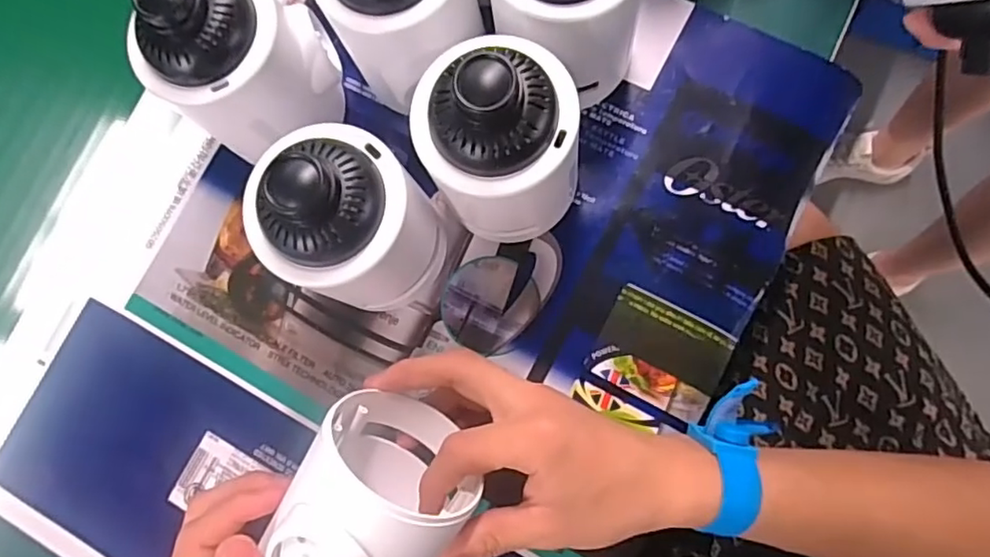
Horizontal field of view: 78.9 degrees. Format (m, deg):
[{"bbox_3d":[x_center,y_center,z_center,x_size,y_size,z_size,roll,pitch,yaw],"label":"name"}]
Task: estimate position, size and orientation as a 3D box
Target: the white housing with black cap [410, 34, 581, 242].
[{"bbox_3d":[0.006,-0.065,0.295,0.077,0.119,0.070,-1,82,6],"label":"white housing with black cap"}]

